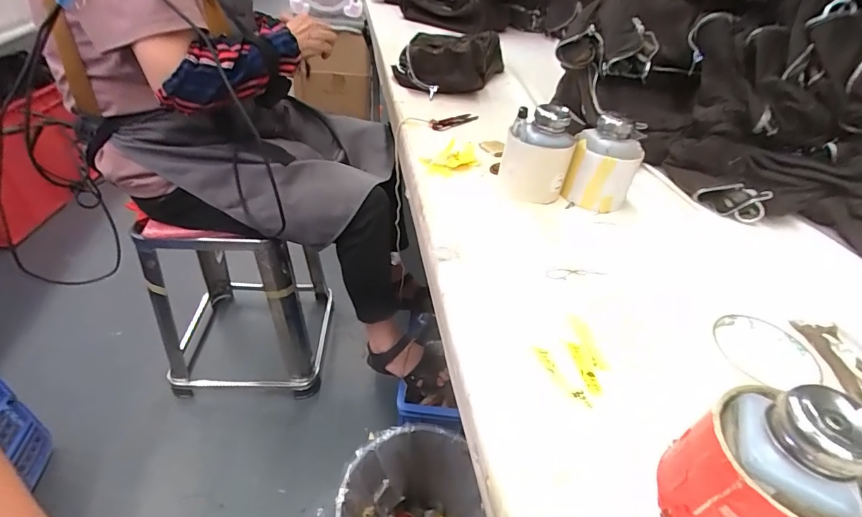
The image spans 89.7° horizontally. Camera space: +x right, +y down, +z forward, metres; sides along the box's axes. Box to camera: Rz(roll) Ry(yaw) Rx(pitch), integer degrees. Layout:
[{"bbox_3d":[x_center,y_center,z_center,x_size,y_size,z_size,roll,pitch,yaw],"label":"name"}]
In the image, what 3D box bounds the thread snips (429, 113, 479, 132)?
[{"bbox_3d":[0.037,-0.220,0.687,0.026,0.012,0.090,34,47,30],"label":"thread snips"}]

